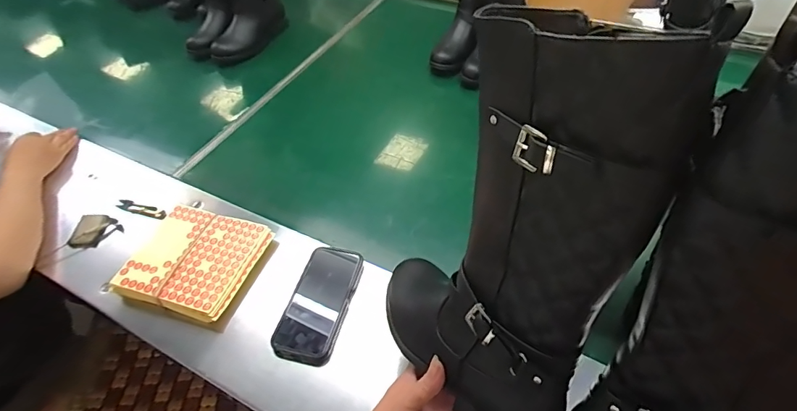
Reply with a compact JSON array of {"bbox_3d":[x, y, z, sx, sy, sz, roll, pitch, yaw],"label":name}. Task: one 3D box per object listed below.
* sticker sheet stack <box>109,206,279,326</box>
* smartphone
[{"bbox_3d":[-0.306,0.078,0.661,0.178,0.025,0.163,13,52,15],"label":"sticker sheet stack"},{"bbox_3d":[-0.109,0.132,0.612,0.080,0.011,0.171,13,52,7],"label":"smartphone"}]

